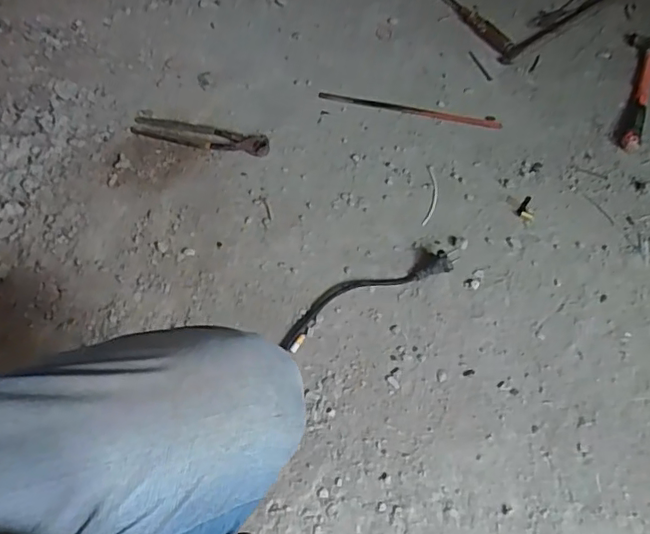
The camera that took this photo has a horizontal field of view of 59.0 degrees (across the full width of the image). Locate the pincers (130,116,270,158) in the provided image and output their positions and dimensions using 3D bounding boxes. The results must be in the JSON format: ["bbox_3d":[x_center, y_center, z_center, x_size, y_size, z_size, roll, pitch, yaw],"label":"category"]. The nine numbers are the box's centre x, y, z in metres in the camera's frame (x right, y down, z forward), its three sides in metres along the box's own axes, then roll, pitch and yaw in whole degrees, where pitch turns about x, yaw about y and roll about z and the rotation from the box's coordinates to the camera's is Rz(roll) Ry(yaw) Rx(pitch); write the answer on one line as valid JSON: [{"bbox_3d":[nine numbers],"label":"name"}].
[{"bbox_3d":[-0.199,-0.209,0.917,0.222,0.015,0.044,14,64,7],"label":"pincers"}]

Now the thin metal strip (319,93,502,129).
[{"bbox_3d":[0.143,-0.265,0.976,0.306,0.008,0.017,12,64,5],"label":"thin metal strip"}]

